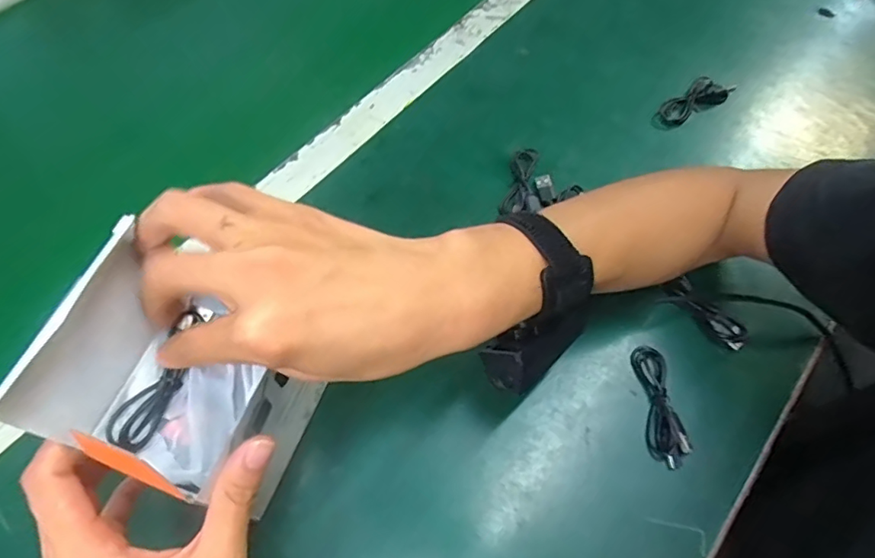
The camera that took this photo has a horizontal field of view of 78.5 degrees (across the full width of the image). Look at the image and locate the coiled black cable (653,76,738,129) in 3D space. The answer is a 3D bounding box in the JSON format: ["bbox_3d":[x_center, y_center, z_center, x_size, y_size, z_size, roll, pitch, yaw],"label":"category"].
[{"bbox_3d":[0.245,-0.172,0.515,0.087,0.010,0.030,-30,65,-14],"label":"coiled black cable"}]

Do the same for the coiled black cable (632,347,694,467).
[{"bbox_3d":[0.154,0.086,0.374,0.026,0.013,0.084,-3,62,-3],"label":"coiled black cable"}]

